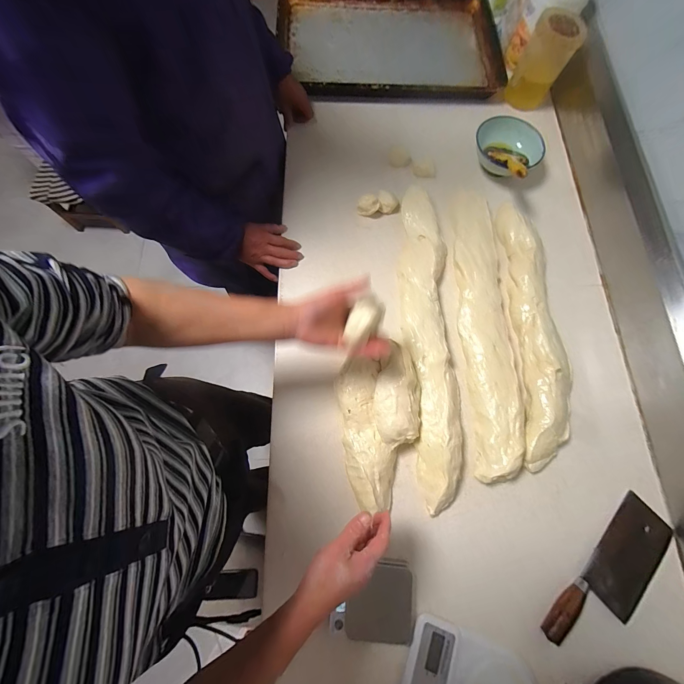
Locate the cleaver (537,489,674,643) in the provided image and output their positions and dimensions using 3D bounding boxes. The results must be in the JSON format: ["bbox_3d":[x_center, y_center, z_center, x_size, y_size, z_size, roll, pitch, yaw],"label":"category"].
[{"bbox_3d":[0.468,0.406,0.529,0.294,0.022,0.103,-40,78,-12],"label":"cleaver"}]

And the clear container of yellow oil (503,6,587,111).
[{"bbox_3d":[0.500,-0.696,0.777,0.110,0.160,0.092,33,75,8],"label":"clear container of yellow oil"}]

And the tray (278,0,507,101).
[{"bbox_3d":[0.137,-0.844,0.870,0.611,0.046,0.444,-6,74,-3],"label":"tray"}]

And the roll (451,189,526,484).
[{"bbox_3d":[0.291,-0.049,0.639,0.112,0.046,0.621,1,74,-1],"label":"roll"}]

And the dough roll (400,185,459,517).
[{"bbox_3d":[0.174,-0.024,0.627,0.109,0.049,0.663,2,73,-1],"label":"dough roll"}]

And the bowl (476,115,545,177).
[{"bbox_3d":[0.400,-0.471,0.765,0.157,0.067,0.157,0,74,-1],"label":"bowl"}]

